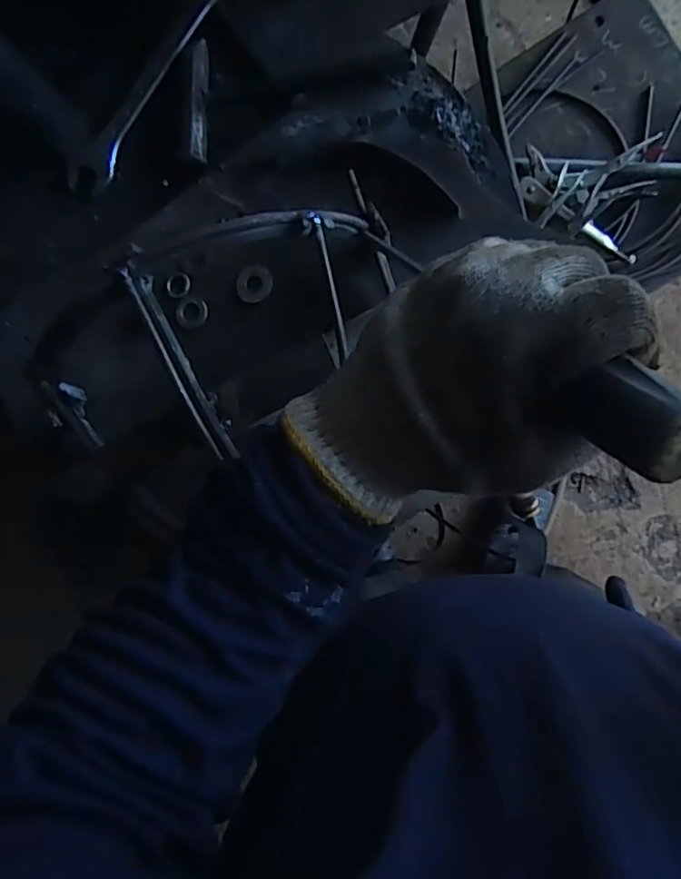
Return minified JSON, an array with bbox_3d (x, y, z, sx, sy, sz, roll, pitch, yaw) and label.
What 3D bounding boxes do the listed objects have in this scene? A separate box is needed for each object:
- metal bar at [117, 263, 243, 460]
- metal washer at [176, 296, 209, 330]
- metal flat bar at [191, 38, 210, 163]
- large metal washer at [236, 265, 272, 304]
[{"bbox_3d":[-0.084,-0.040,0.310,0.004,0.019,0.108,-28,91,25],"label":"metal bar"},{"bbox_3d":[-0.109,-0.093,0.431,0.024,0.004,0.023,0,90,7],"label":"metal washer"},{"bbox_3d":[-0.106,-0.258,0.447,0.014,0.004,0.095,6,82,-37],"label":"metal flat bar"},{"bbox_3d":[-0.063,-0.112,0.423,0.025,0.004,0.027,0,90,7],"label":"large metal washer"}]

